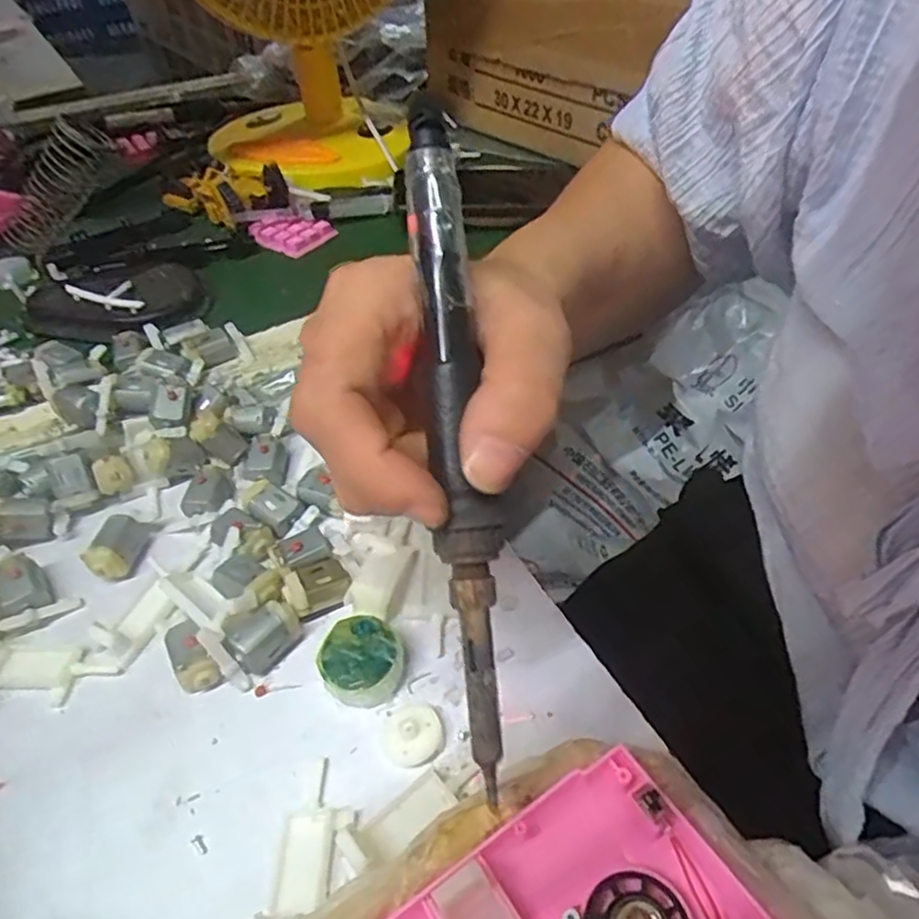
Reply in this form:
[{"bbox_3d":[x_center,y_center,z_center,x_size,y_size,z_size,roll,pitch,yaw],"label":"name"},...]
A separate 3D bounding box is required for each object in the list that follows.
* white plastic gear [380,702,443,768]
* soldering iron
[{"bbox_3d":[-0.019,0.103,0.259,0.023,0.005,0.023,-2,47,2],"label":"white plastic gear"},{"bbox_3d":[-0.001,-0.006,0.186,0.016,0.014,0.183,-6,87,-2],"label":"soldering iron"}]

